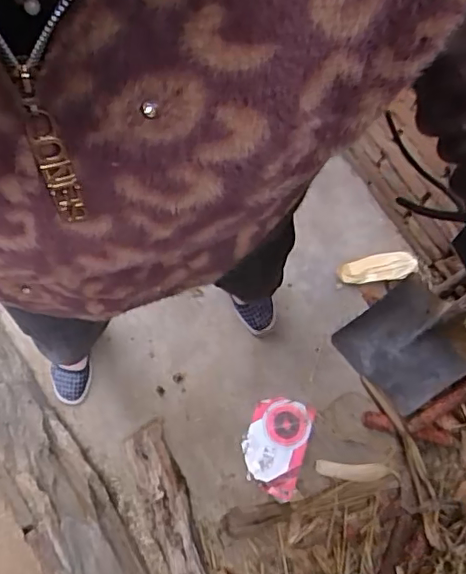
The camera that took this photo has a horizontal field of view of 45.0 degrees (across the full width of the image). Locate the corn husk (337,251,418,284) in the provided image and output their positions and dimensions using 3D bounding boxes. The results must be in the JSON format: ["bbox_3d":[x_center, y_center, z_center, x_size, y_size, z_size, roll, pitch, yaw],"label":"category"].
[{"bbox_3d":[0.326,-0.044,1.282,0.168,0.015,0.071,-9,61,17],"label":"corn husk"}]

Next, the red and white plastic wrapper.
[{"bbox_3d":[0.092,0.342,1.223,0.133,0.035,0.199,19,77,3],"label":"red and white plastic wrapper"}]

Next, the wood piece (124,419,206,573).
[{"bbox_3d":[-0.134,0.470,1.177,0.092,0.073,0.349,-21,78,-6],"label":"wood piece"}]

